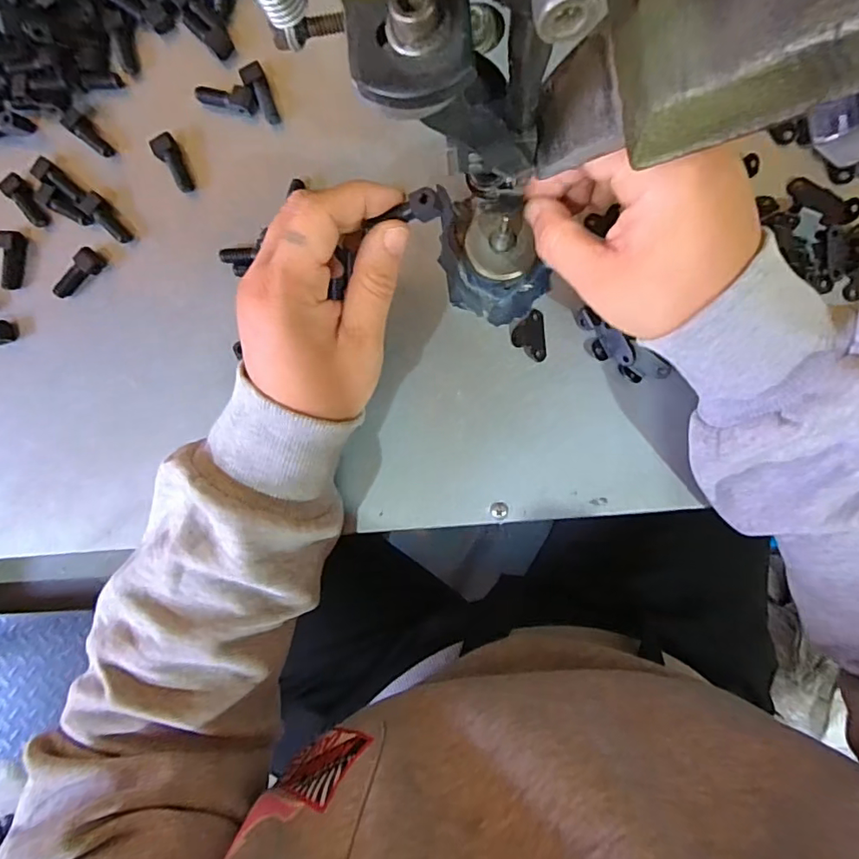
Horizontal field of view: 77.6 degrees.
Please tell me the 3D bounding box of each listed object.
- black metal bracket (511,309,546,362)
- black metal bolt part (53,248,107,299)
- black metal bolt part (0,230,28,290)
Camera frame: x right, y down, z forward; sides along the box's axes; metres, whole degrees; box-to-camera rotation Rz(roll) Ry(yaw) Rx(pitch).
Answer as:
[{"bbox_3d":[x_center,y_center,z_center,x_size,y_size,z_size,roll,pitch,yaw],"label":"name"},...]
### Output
[{"bbox_3d":[0.057,-0.053,0.304,0.019,0.004,0.028,-6,89,5],"label":"black metal bracket"},{"bbox_3d":[-0.216,-0.095,0.329,0.015,0.009,0.037,42,93,3],"label":"black metal bolt part"},{"bbox_3d":[-0.263,-0.106,0.335,0.017,0.007,0.035,4,90,5],"label":"black metal bolt part"}]

